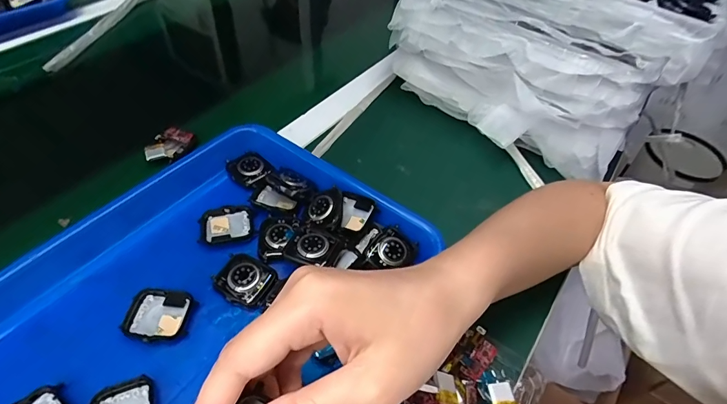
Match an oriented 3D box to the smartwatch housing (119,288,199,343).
[{"bbox_3d":[-0.150,0.084,0.291,0.044,0.011,0.039,5,50,0],"label":"smartwatch housing"}]

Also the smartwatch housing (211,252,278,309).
[{"bbox_3d":[-0.094,0.060,0.311,0.047,0.009,0.037,27,53,18],"label":"smartwatch housing"}]

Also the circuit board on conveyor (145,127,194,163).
[{"bbox_3d":[-0.209,-0.060,0.426,0.036,0.013,0.048,8,50,3],"label":"circuit board on conveyor"}]

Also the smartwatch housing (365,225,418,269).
[{"bbox_3d":[0.025,0.040,0.330,0.032,0.008,0.042,31,55,21],"label":"smartwatch housing"}]

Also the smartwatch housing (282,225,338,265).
[{"bbox_3d":[-0.042,0.037,0.324,0.036,0.016,0.035,16,51,10],"label":"smartwatch housing"}]

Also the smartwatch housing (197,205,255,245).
[{"bbox_3d":[-0.118,0.020,0.345,0.046,0.006,0.036,-5,51,-8],"label":"smartwatch housing"}]

